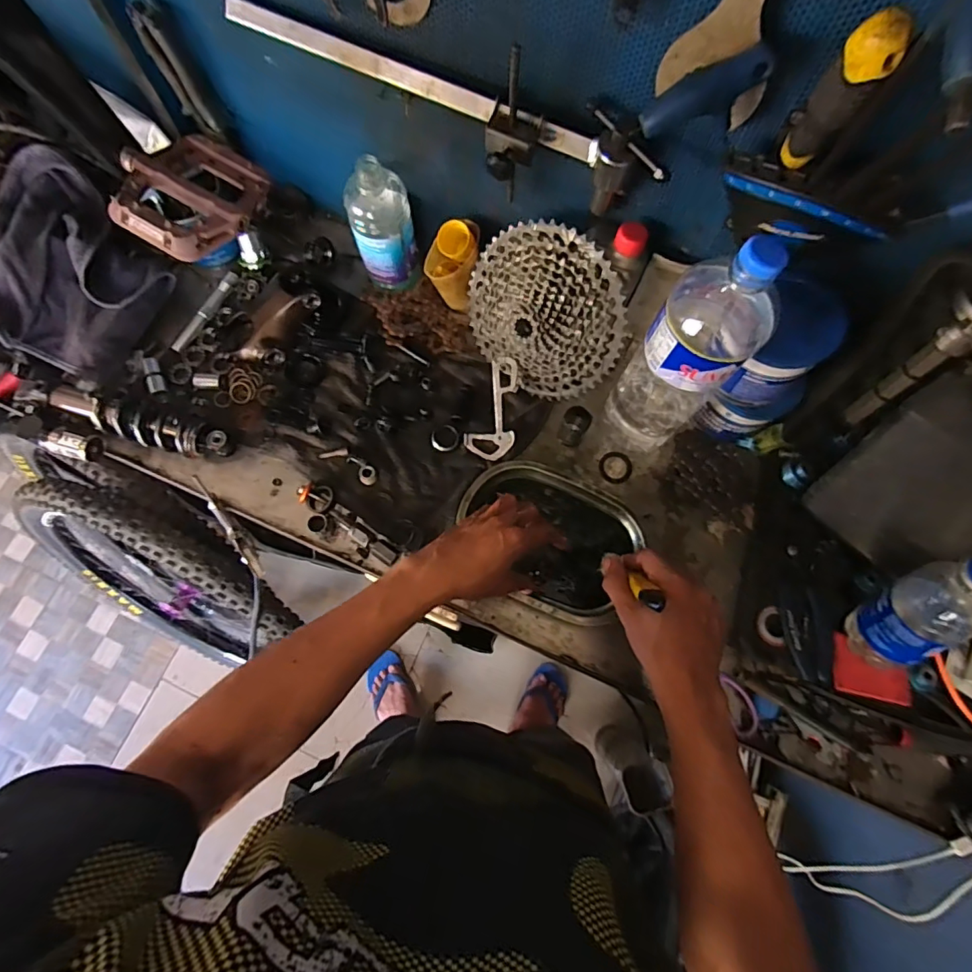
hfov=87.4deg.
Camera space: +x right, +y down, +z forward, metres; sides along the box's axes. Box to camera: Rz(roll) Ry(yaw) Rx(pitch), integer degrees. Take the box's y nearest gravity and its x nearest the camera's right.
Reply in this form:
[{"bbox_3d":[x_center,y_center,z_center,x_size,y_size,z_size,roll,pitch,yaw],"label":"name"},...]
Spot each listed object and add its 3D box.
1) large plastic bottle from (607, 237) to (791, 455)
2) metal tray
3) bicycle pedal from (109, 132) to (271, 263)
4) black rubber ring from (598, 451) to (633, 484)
[{"bbox_3d":[0.195,-0.122,0.491,0.095,0.292,0.088,0,74,0],"label":"large plastic bottle"},{"bbox_3d":[0.068,0.060,0.595,0.202,0.032,0.154,26,76,7],"label":"metal tray"},{"bbox_3d":[-0.244,-0.241,0.419,0.103,0.032,0.112,36,77,10],"label":"bicycle pedal"},{"bbox_3d":[0.164,-0.024,0.640,0.042,0.010,0.041,0,74,0],"label":"black rubber ring"}]

